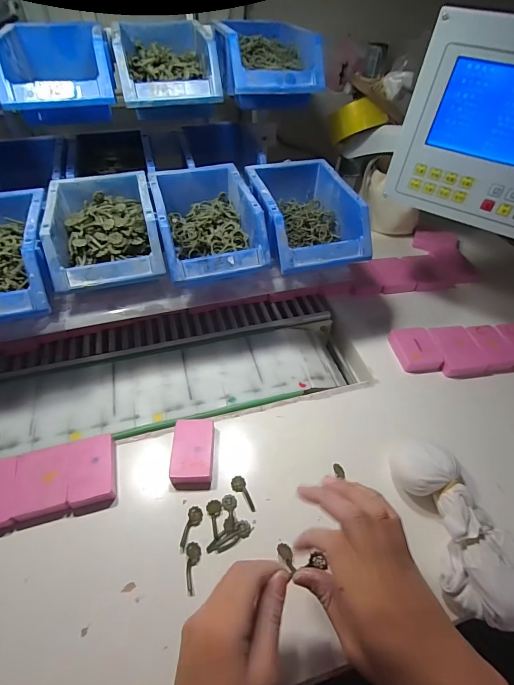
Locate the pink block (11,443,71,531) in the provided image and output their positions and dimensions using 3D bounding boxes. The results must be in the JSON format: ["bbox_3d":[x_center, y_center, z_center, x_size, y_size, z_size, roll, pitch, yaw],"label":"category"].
[{"bbox_3d":[-0.227,0.150,0.376,0.053,0.017,0.076,-11,49,-11],"label":"pink block"}]

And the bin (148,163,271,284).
[{"bbox_3d":[-0.067,-0.155,0.464,0.120,0.075,0.183,-13,50,-12],"label":"bin"}]

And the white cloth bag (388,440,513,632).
[{"bbox_3d":[0.198,0.178,0.352,0.088,0.046,0.169,-14,48,-14],"label":"white cloth bag"}]

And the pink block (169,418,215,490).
[{"bbox_3d":[-0.072,0.125,0.403,0.046,0.019,0.076,-2,48,-3],"label":"pink block"}]

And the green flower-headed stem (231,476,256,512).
[{"bbox_3d":[-0.016,0.165,0.383,0.016,0.006,0.039,-15,50,-14],"label":"green flower-headed stem"}]

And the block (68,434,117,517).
[{"bbox_3d":[-0.179,0.142,0.385,0.045,0.017,0.075,-12,49,-11],"label":"block"}]

